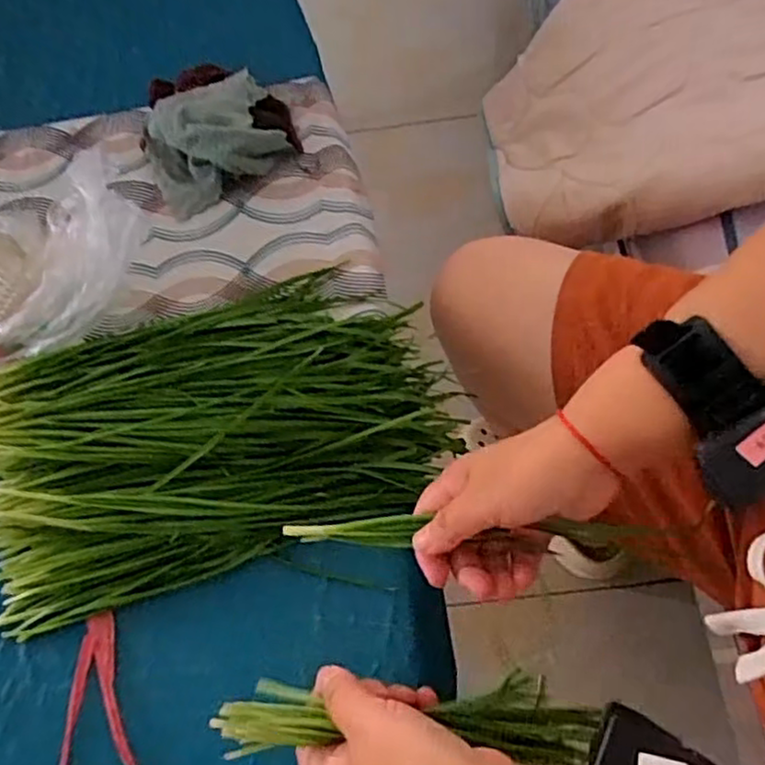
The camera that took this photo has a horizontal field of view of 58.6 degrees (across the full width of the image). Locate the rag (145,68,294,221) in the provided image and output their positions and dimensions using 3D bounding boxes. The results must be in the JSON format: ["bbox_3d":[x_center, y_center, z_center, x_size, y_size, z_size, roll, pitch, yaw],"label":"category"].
[{"bbox_3d":[-0.145,-0.211,0.590,0.126,0.058,0.083,-27,68,-6],"label":"rag"}]

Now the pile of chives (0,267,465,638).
[{"bbox_3d":[-0.125,0.029,0.491,0.331,0.038,0.195,-19,67,-3],"label":"pile of chives"}]

